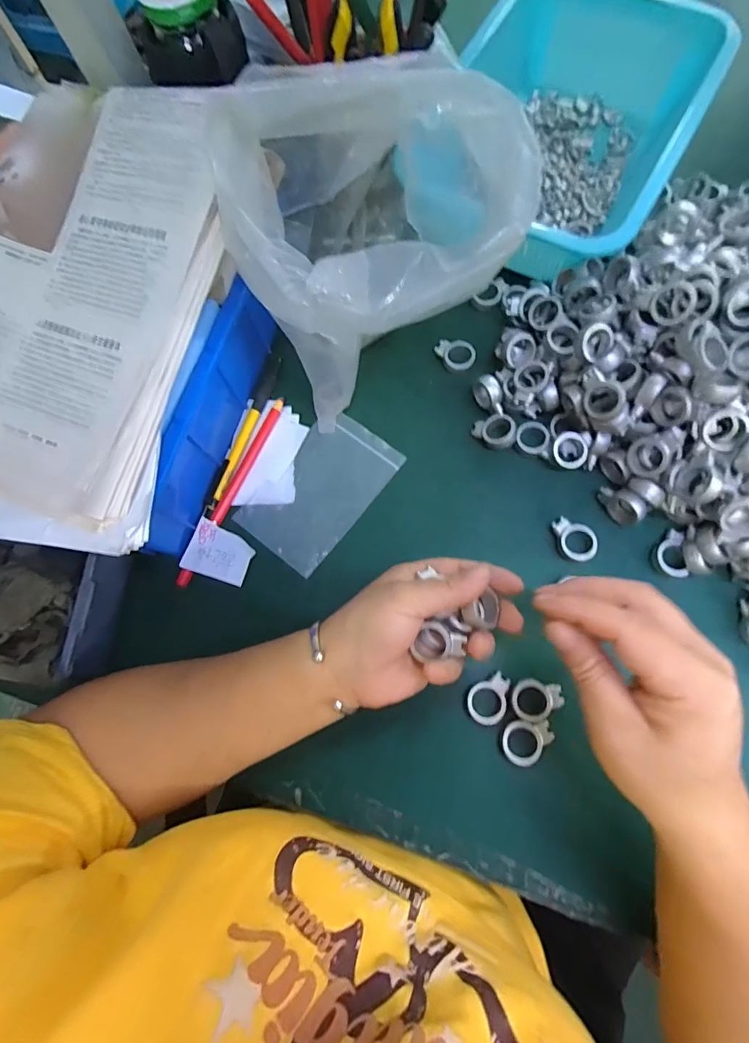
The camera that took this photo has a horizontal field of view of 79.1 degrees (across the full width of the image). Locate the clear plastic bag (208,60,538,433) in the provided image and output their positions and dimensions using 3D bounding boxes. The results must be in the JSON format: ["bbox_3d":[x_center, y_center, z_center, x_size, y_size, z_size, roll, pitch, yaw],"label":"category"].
[{"bbox_3d":[-0.006,-0.179,0.313,0.154,0.181,0.152,-32,76,-5],"label":"clear plastic bag"}]

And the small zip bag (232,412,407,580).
[{"bbox_3d":[-0.042,-0.026,0.362,0.074,0.007,0.123,38,81,9],"label":"small zip bag"}]

